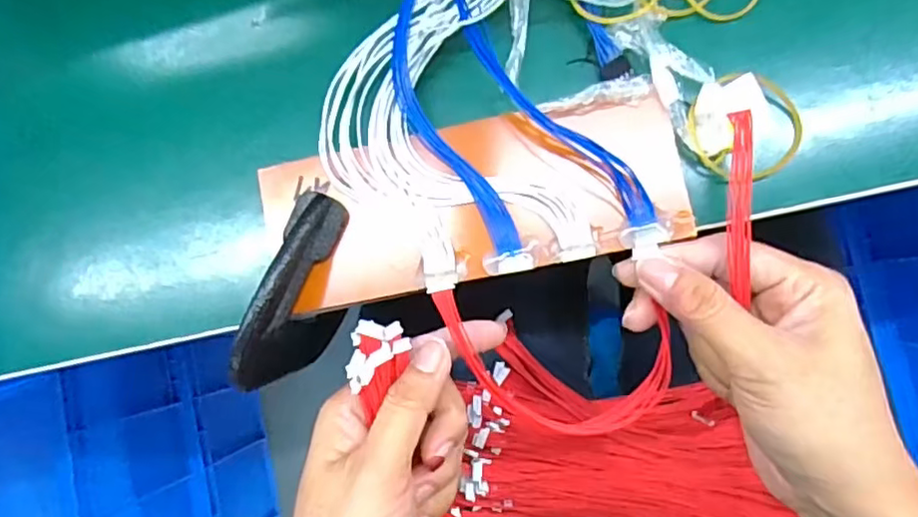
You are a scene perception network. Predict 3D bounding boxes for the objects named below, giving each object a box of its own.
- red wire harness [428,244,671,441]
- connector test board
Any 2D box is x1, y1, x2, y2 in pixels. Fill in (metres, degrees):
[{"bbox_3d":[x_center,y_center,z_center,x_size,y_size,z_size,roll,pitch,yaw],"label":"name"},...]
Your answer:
[{"bbox_3d":[0.045,0.044,0.300,0.104,0.009,0.092,-7,112,8],"label":"red wire harness"},{"bbox_3d":[0.005,-0.026,0.292,0.190,0.014,0.071,-11,85,6],"label":"connector test board"}]

